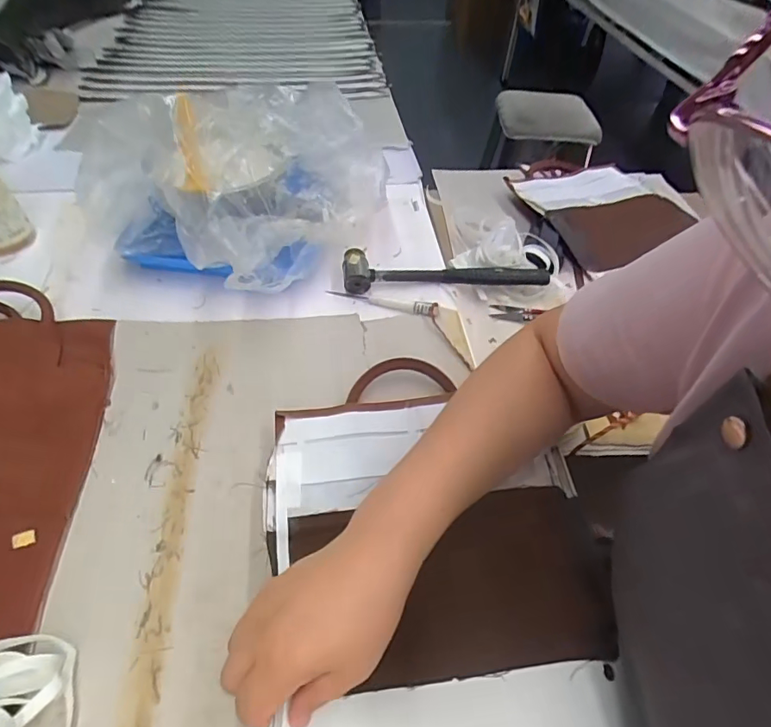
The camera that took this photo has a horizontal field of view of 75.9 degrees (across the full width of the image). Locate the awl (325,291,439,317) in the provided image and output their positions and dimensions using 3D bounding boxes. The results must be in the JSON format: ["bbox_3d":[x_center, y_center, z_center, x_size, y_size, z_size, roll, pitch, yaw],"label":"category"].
[{"bbox_3d":[-0.005,-0.072,0.546,0.127,0.012,0.016,15,50,9],"label":"awl"}]

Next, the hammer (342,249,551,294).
[{"bbox_3d":[0.074,-0.111,0.579,0.244,0.032,0.045,-3,49,-7],"label":"hammer"}]

